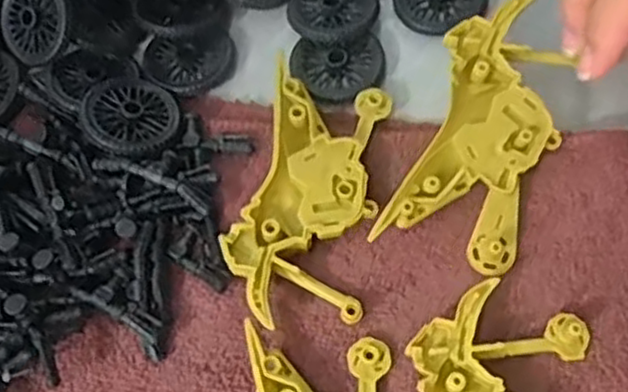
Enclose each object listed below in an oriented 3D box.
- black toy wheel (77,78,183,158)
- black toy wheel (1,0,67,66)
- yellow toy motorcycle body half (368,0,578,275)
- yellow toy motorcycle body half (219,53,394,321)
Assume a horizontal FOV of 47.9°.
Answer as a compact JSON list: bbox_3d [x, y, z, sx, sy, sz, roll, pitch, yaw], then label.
[{"bbox_3d":[-0.071,-0.032,0.275,0.036,0.004,0.039,8,51,-11],"label":"black toy wheel"},{"bbox_3d":[-0.116,-0.073,0.291,0.035,0.004,0.035,46,113,6],"label":"black toy wheel"},{"bbox_3d":[0.062,-0.024,0.255,0.046,0.023,0.092,18,68,11],"label":"yellow toy motorcycle body half"},{"bbox_3d":[-0.002,-0.001,0.260,0.048,0.010,0.095,7,66,9],"label":"yellow toy motorcycle body half"}]

